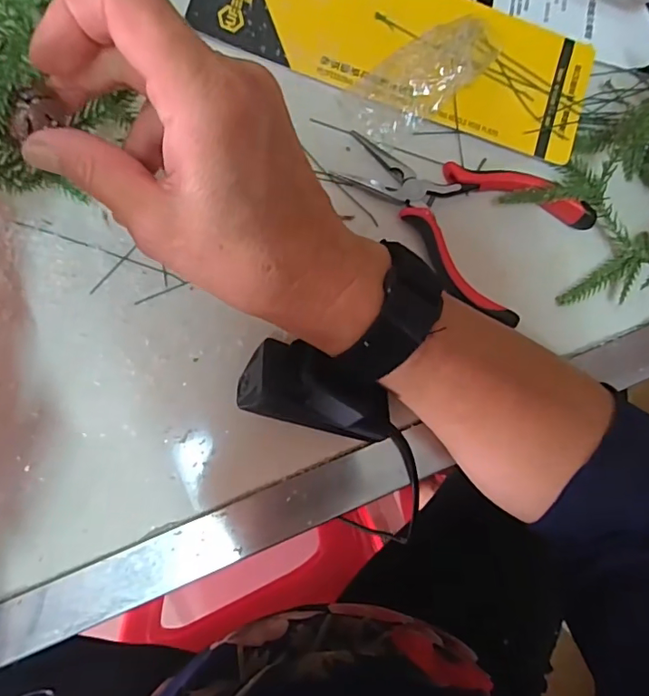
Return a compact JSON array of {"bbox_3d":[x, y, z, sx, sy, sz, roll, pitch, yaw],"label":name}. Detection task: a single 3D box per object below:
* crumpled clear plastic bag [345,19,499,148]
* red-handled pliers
[{"bbox_3d":[0.056,-0.149,0.276,0.092,0.016,0.039,-36,93,-8],"label":"crumpled clear plastic bag"},{"bbox_3d":[0.074,-0.080,0.275,0.126,0.018,0.083,42,83,-4],"label":"red-handled pliers"}]

